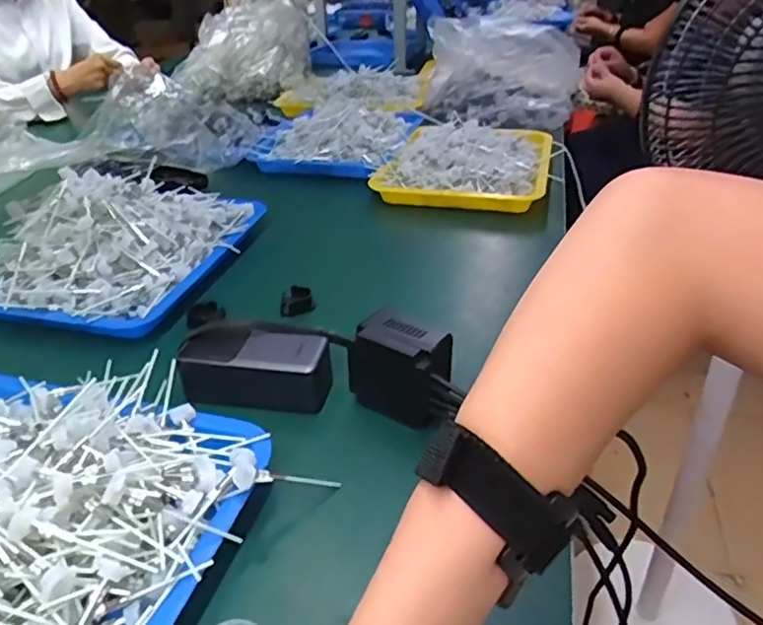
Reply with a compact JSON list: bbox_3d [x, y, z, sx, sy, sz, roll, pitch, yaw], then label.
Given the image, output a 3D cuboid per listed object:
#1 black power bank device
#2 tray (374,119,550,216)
[{"bbox_3d":[-0.113,0.050,0.549,0.135,0.053,0.058,3,34,8],"label":"black power bank device"},{"bbox_3d":[0.146,-0.260,0.992,0.258,0.061,0.307,8,34,14],"label":"tray"}]

